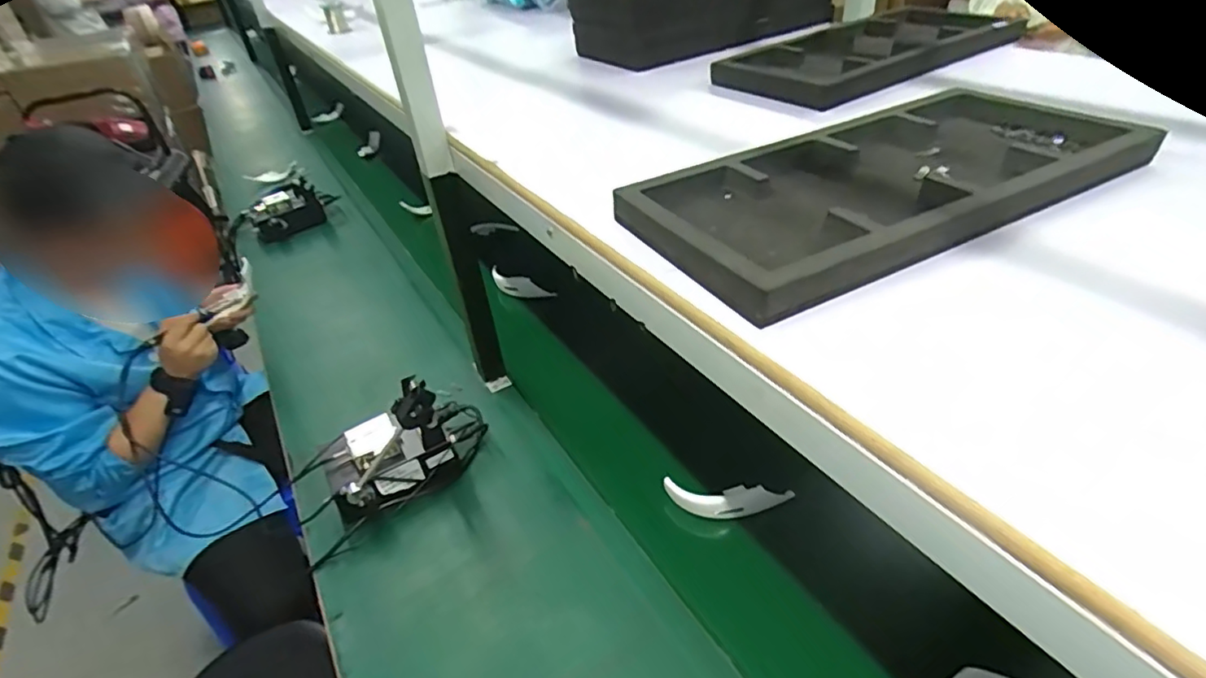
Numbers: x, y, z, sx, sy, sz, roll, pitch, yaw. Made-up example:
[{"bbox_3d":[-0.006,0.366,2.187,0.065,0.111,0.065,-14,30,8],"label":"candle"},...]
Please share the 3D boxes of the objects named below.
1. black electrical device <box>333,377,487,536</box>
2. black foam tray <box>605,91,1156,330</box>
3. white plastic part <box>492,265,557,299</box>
[{"bbox_3d":[-0.292,0.147,0.867,0.239,0.181,0.116,-27,41,-24],"label":"black electrical device"},{"bbox_3d":[0.268,-0.154,0.559,0.492,0.043,0.217,-22,39,-19],"label":"black foam tray"},{"bbox_3d":[-0.185,-0.123,1.331,0.157,0.054,0.033,17,42,9],"label":"white plastic part"}]

